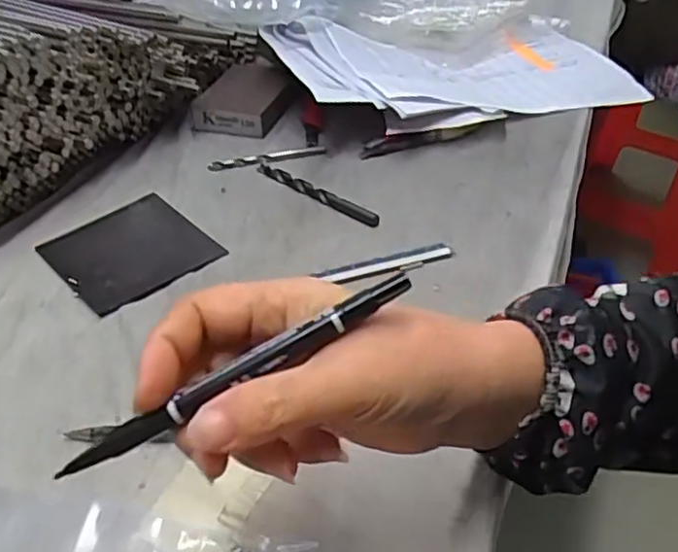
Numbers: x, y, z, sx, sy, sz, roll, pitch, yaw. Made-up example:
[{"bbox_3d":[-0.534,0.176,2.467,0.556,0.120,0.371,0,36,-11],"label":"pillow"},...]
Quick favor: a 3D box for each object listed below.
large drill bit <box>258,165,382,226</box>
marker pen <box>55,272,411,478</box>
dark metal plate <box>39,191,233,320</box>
[{"bbox_3d":[-0.019,-0.066,0.513,0.124,0.006,0.011,29,48,29],"label":"large drill bit"},{"bbox_3d":[-0.035,0.032,0.219,0.133,0.010,0.007,-30,46,-3],"label":"marker pen"},{"bbox_3d":[-0.150,-0.020,0.468,0.098,0.006,0.107,-29,46,-32],"label":"dark metal plate"}]

